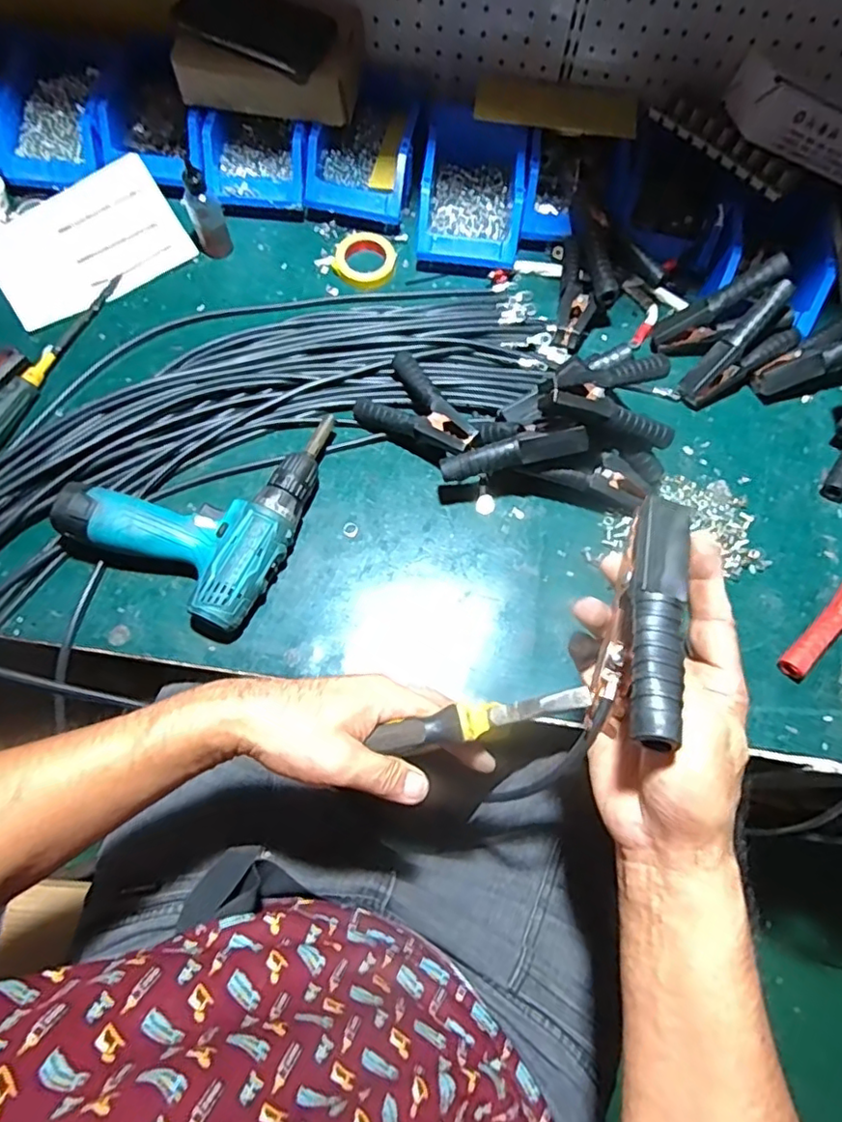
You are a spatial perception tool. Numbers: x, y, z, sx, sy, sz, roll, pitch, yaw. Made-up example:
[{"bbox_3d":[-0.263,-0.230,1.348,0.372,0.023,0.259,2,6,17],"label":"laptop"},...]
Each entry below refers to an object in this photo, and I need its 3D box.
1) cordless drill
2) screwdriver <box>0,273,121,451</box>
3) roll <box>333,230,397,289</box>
[{"bbox_3d":[-0.199,-0.074,0.585,0.191,0.058,0.233,27,71,7],"label":"cordless drill"},{"bbox_3d":[-0.396,-0.217,0.648,0.033,0.031,0.259,22,71,5],"label":"screwdriver"},{"bbox_3d":[-0.064,-0.357,0.714,0.069,0.015,0.075,1,70,-2],"label":"roll"}]

